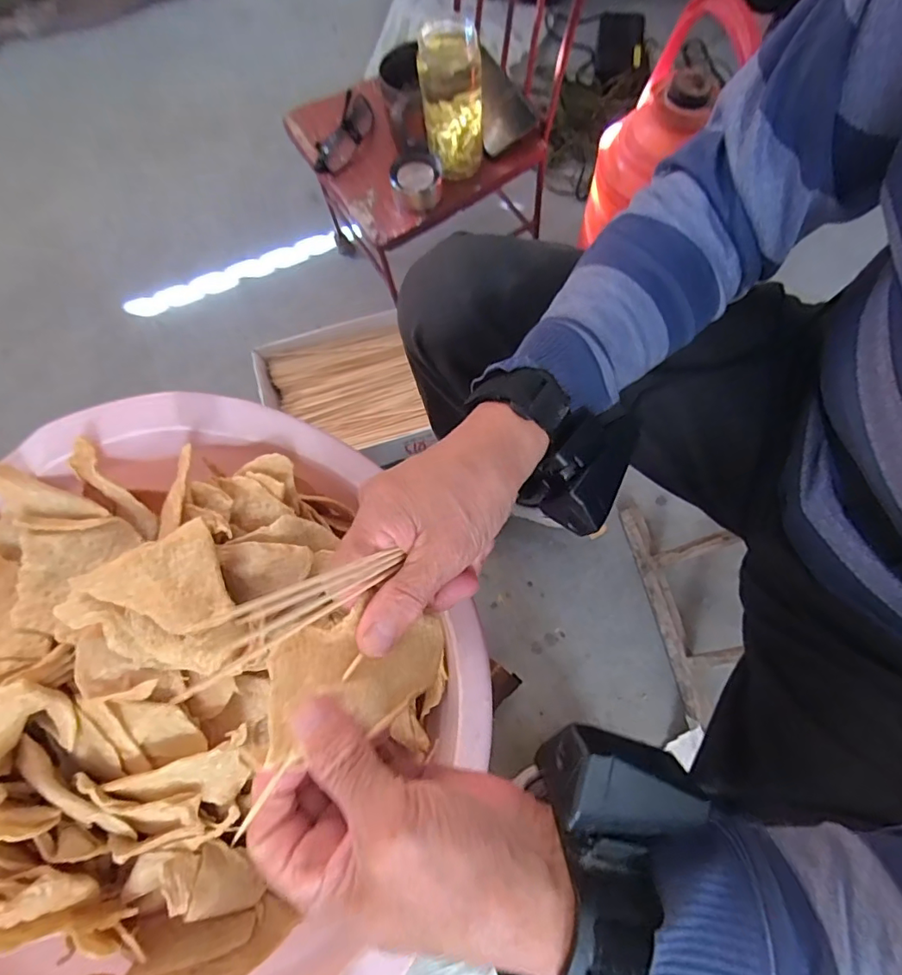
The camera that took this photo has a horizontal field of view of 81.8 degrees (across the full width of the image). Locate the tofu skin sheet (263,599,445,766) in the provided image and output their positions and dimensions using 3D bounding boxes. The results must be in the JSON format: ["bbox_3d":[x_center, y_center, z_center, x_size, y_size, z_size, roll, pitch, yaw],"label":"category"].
[{"bbox_3d":[-0.042,0.085,0.244,0.087,0.016,0.051,-6,52,-28],"label":"tofu skin sheet"}]

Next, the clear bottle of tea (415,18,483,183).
[{"bbox_3d":[0.002,-0.465,0.636,0.072,0.143,0.072,-1,71,1],"label":"clear bottle of tea"}]

